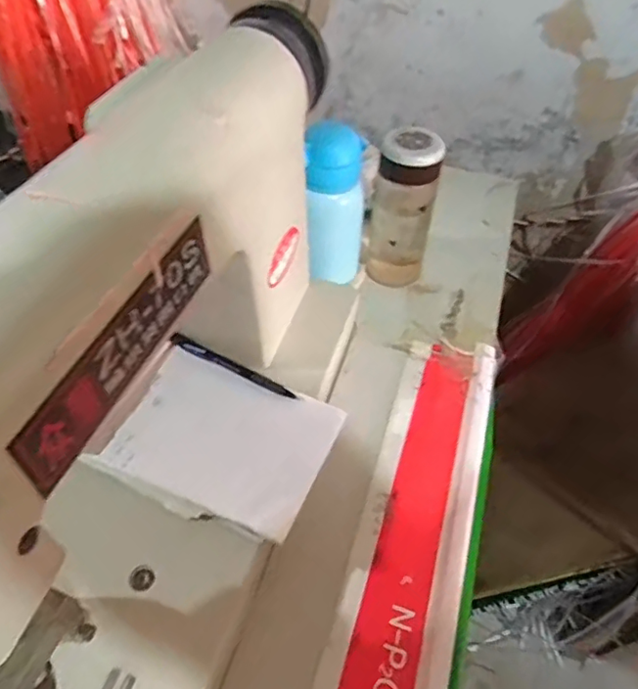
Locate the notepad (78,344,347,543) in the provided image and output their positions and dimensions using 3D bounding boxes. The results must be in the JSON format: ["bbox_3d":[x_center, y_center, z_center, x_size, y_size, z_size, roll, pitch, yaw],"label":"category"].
[{"bbox_3d":[-0.080,0.078,0.465,0.165,0.015,0.128,17,51,13],"label":"notepad"}]

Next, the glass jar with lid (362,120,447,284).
[{"bbox_3d":[0.089,-0.146,0.625,0.067,0.170,0.058,7,49,5],"label":"glass jar with lid"}]

